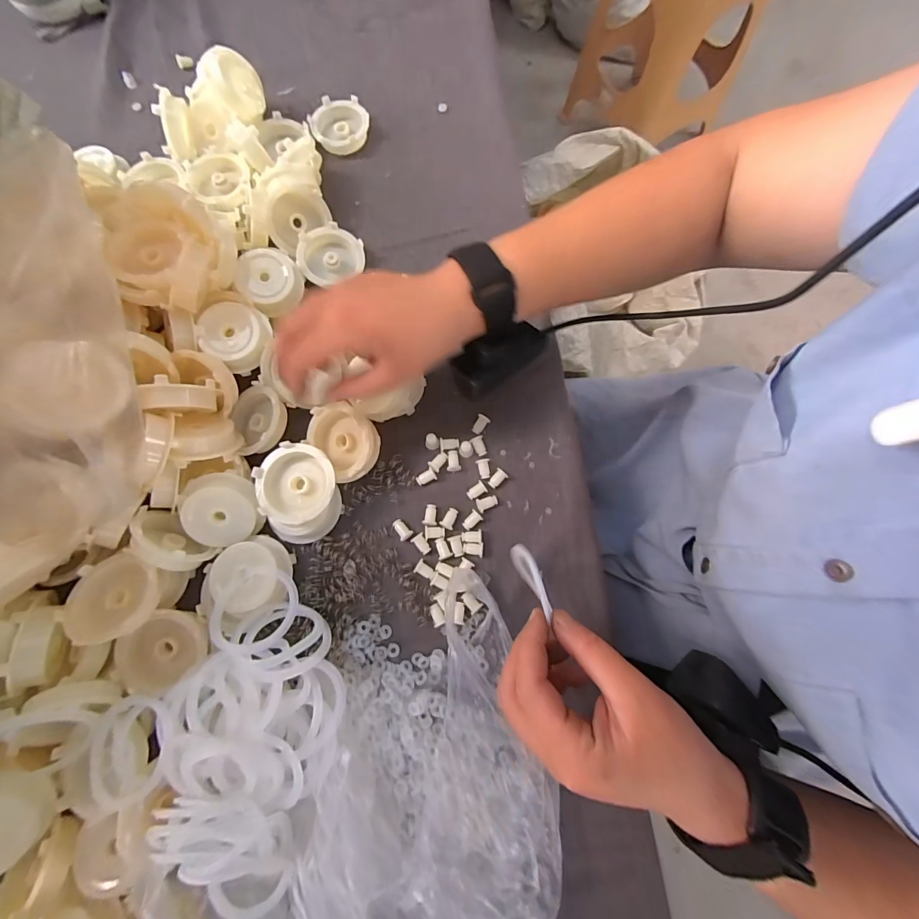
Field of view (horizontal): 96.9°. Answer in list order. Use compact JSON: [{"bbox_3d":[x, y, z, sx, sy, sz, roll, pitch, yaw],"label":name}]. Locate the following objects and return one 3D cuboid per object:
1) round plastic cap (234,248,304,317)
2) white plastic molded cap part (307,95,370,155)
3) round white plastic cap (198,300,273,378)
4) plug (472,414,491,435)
[{"bbox_3d":[-0.166,-0.154,0.354,0.052,0.019,0.052,3,83,-24],"label":"round plastic cap"},{"bbox_3d":[-0.121,-0.339,0.414,0.057,0.018,0.054,-14,77,-2],"label":"white plastic molded cap part"},{"bbox_3d":[-0.182,-0.103,0.332,0.050,0.012,0.053,5,80,-26],"label":"round white plastic cap"},{"bbox_3d":[0.018,-0.028,0.344,0.011,0.010,0.016,27,76,6],"label":"plug"}]

